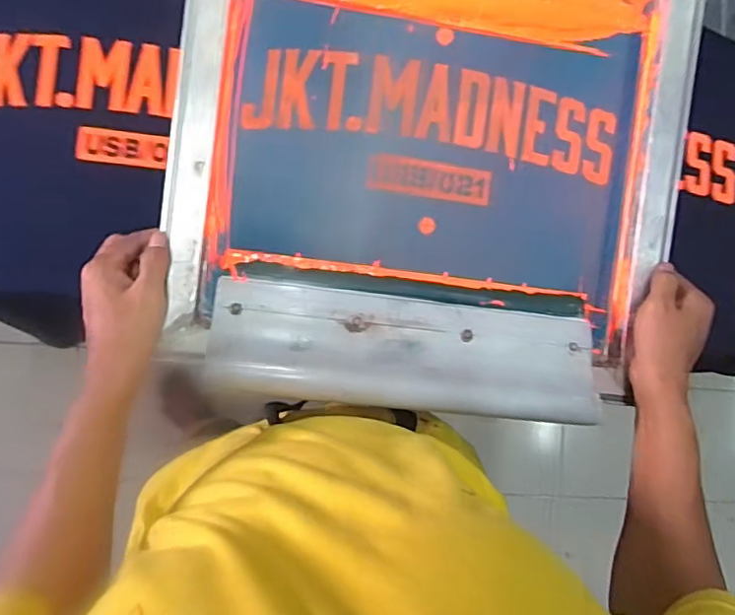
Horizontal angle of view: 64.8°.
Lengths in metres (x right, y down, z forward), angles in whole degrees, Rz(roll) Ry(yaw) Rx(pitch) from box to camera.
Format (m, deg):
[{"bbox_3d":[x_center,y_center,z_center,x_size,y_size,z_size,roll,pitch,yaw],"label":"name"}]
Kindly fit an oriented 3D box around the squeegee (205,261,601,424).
[{"bbox_3d":[0.040,0.032,0.523,0.344,0.045,0.116,6,87,-7],"label":"squeegee"}]

